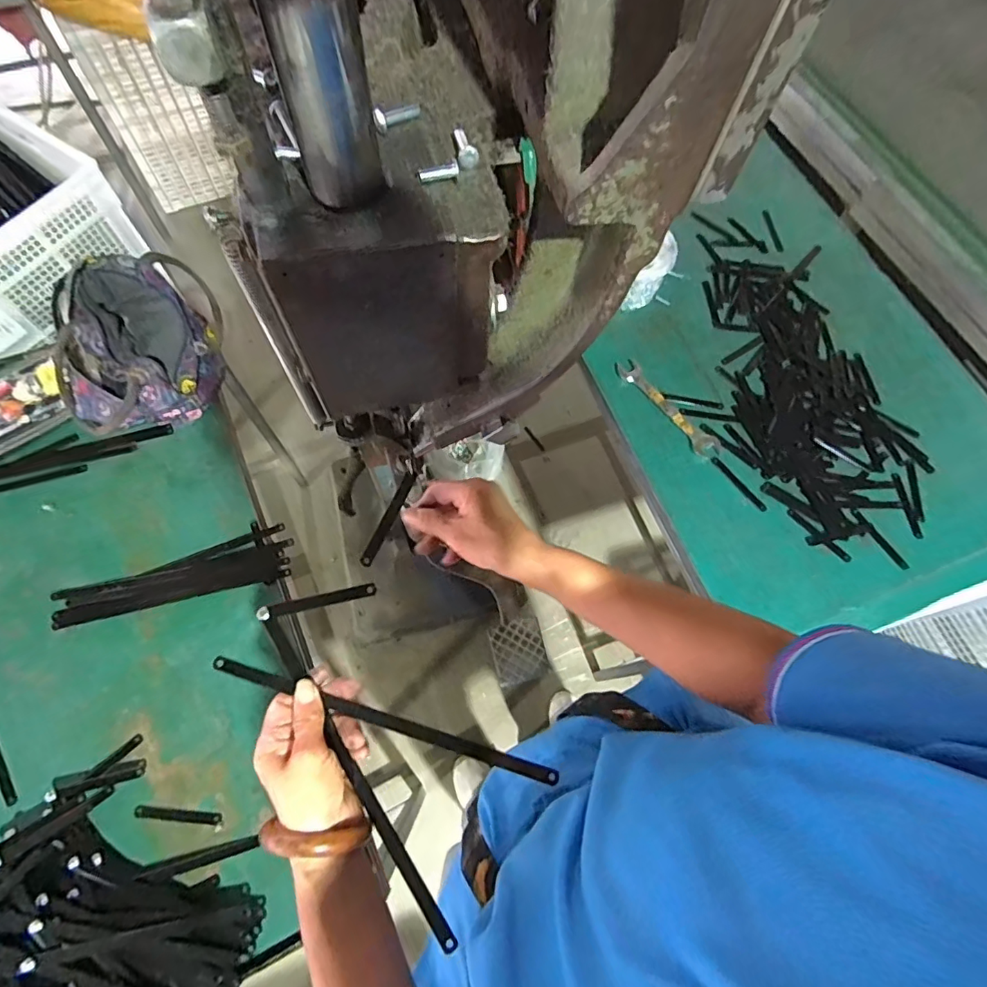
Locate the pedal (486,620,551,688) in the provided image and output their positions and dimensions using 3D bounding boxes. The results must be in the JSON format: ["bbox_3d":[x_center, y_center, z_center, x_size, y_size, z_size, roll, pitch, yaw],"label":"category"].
[{"bbox_3d":[0.062,0.406,1.321,0.127,0.025,0.150,-16,83,-11],"label":"pedal"}]

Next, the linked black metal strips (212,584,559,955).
[{"bbox_3d":[-0.087,0.191,0.424,0.138,0.018,0.284,-42,78,-15],"label":"linked black metal strips"}]

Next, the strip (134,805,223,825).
[{"bbox_3d":[-0.378,0.386,0.616,0.100,0.004,0.013,8,54,-4],"label":"strip"}]

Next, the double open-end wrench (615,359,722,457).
[{"bbox_3d":[0.268,-0.132,0.787,0.040,0.005,0.194,-36,73,-14],"label":"double open-end wrench"}]

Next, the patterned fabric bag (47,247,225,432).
[{"bbox_3d":[-0.529,-0.199,0.761,0.174,0.143,0.233,-3,69,-2],"label":"patterned fabric bag"}]

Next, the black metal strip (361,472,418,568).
[{"bbox_3d":[-0.101,0.023,0.496,0.011,0.006,0.099,26,77,-1],"label":"black metal strip"}]

